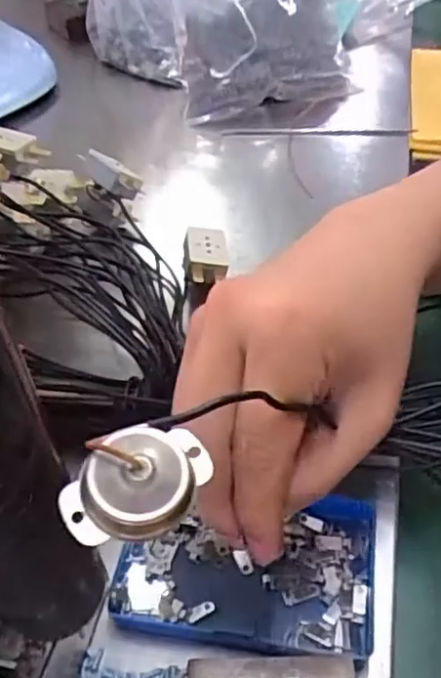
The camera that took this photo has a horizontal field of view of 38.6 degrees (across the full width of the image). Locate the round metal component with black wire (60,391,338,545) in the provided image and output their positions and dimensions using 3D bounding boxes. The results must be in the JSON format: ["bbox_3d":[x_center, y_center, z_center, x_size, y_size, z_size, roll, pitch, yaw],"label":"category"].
[{"bbox_3d":[-0.020,0.032,0.143,0.032,0.011,0.022,-16,49,-14],"label":"round metal component with black wire"}]

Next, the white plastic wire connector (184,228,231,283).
[{"bbox_3d":[-0.010,-0.057,0.417,0.028,0.017,0.038,-4,47,-3],"label":"white plastic wire connector"}]

